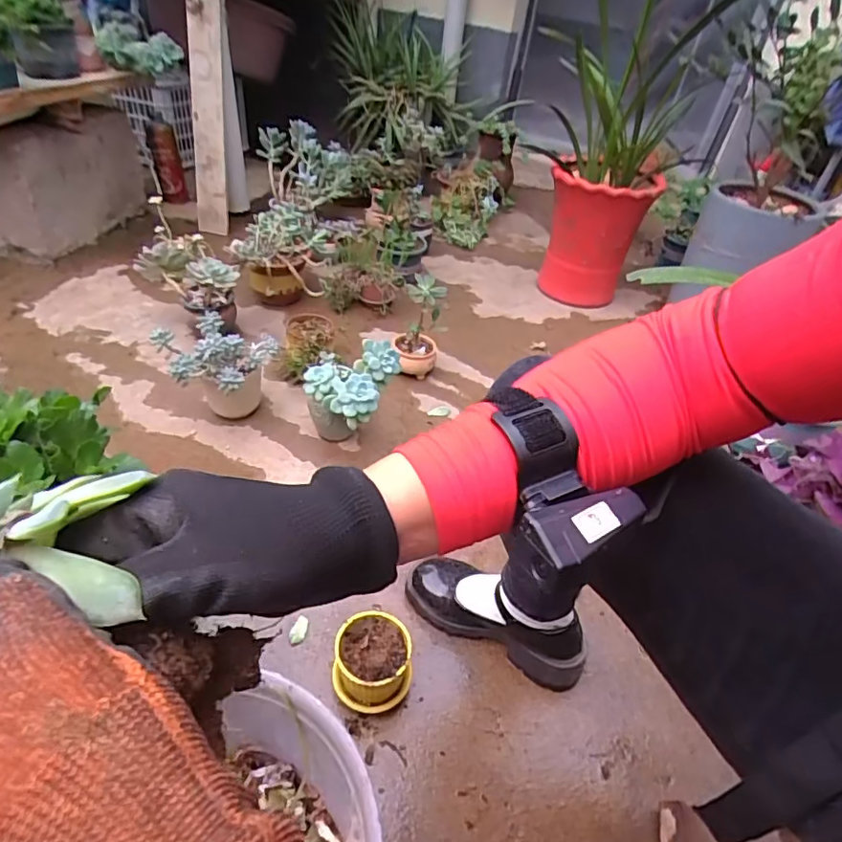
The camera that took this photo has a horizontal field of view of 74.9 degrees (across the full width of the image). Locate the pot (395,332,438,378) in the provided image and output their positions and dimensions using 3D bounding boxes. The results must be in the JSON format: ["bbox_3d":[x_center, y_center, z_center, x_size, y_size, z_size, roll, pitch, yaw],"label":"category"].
[{"bbox_3d":[-0.010,-0.141,1.194,0.093,0.075,0.101,1,41,-9],"label":"pot"}]

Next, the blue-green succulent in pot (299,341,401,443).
[{"bbox_3d":[-0.132,-0.036,0.977,0.143,0.185,0.139,18,41,11],"label":"blue-green succulent in pot"}]

